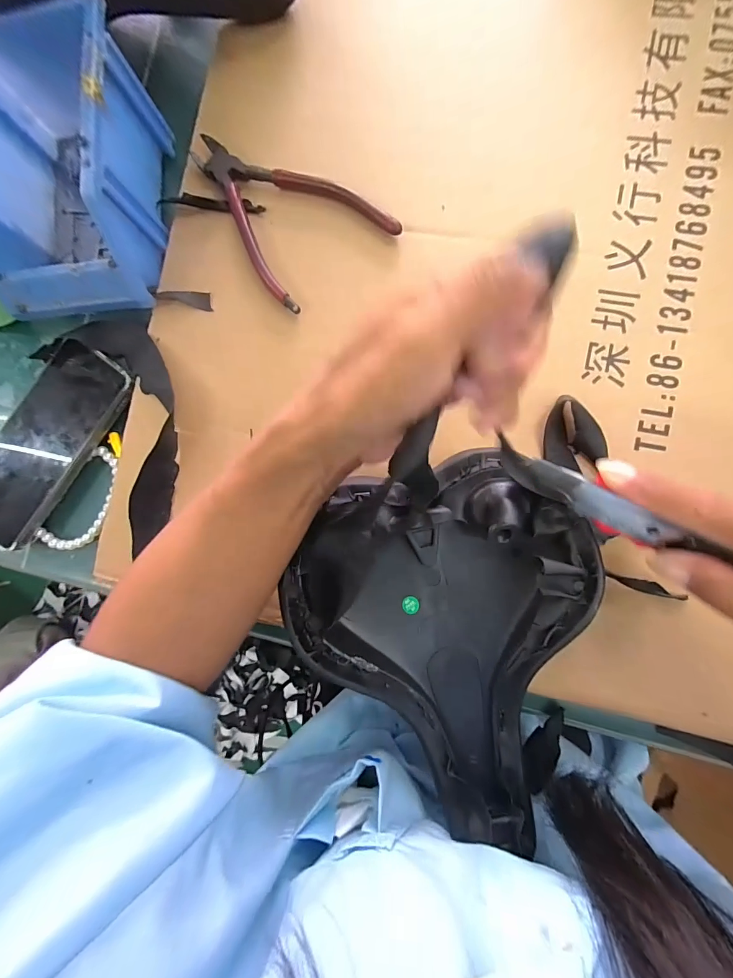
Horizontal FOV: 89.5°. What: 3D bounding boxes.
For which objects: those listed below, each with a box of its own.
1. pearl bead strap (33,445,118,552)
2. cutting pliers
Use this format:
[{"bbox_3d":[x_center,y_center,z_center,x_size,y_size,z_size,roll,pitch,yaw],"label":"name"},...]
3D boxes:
[{"bbox_3d":[-0.220,0.013,0.288,0.040,0.004,0.085,36,90,7],"label":"pearl bead strap"},{"bbox_3d":[-0.062,-0.214,0.274,0.097,0.010,0.153,-39,83,2],"label":"cutting pliers"}]

